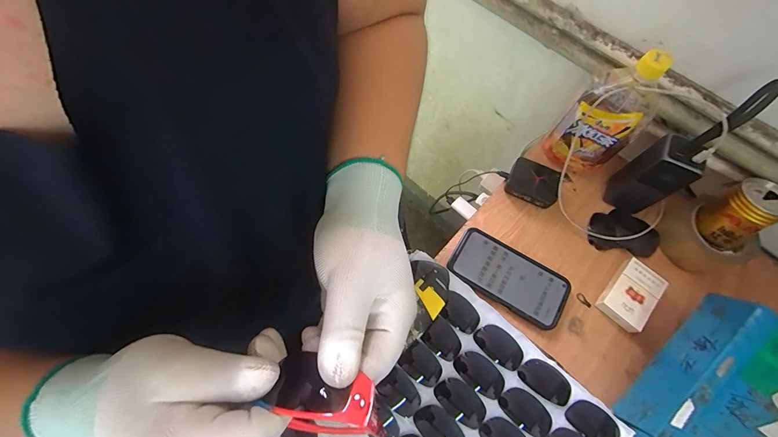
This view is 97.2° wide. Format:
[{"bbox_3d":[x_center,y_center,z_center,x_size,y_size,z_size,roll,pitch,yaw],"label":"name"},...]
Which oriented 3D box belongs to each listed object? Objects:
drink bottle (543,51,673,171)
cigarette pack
[{"bbox_3d":[0.308,-0.149,0.473,0.094,0.182,0.093,-42,74,-17],"label":"drink bottle"},{"bbox_3d":[0.339,0.107,0.483,0.090,0.030,0.061,-42,74,-17],"label":"cigarette pack"}]

